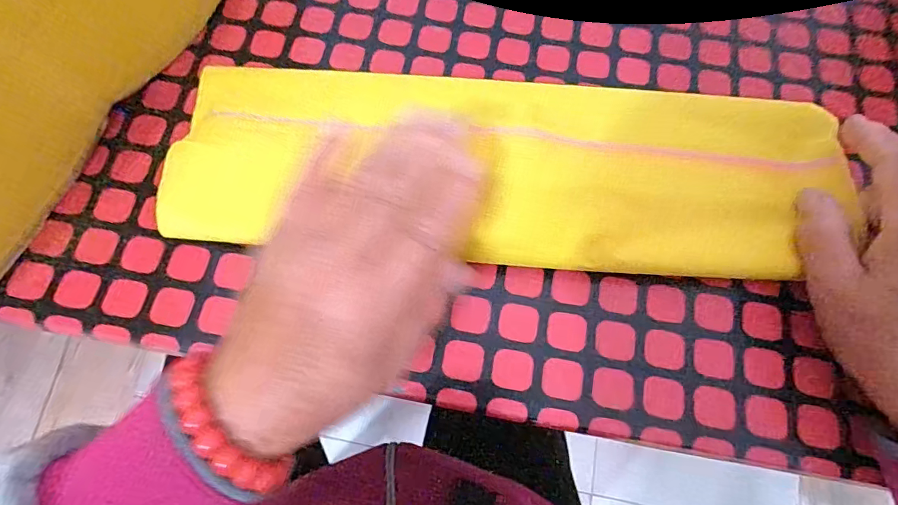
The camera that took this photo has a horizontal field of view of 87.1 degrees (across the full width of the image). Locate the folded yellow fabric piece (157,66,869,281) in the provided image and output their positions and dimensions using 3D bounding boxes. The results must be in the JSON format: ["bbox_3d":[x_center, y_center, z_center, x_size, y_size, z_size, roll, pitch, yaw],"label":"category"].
[{"bbox_3d":[0.033,-0.050,0.255,0.354,0.027,0.111,4,75,0],"label":"folded yellow fabric piece"}]

